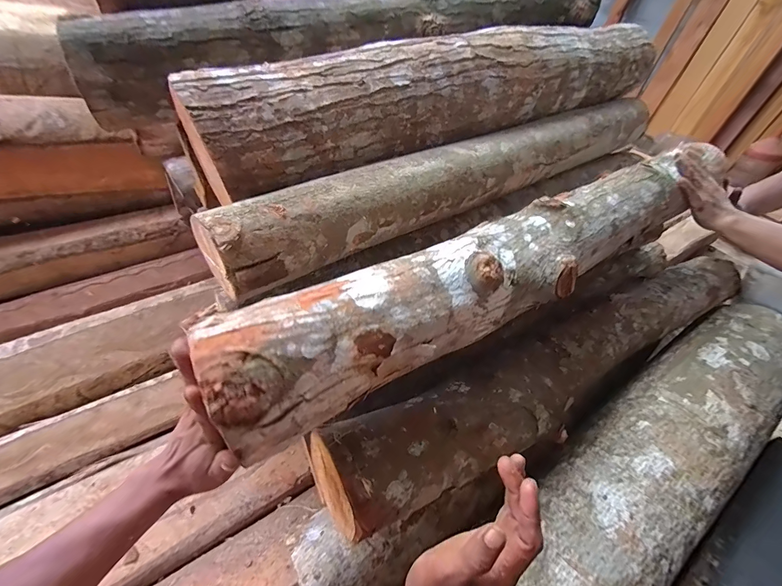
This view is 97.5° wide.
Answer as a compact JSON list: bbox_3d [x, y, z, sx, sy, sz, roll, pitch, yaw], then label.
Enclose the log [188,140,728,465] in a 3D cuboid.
[{"bbox_3d":[0.199,-0.055,0.530,0.896,0.121,0.135,-24,53,-28],"label":"log"}]

